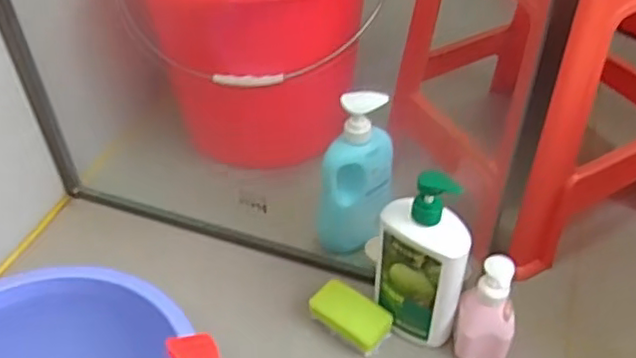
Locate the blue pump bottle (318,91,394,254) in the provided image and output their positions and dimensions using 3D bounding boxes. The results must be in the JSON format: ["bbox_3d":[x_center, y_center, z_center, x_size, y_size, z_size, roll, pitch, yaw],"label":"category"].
[{"bbox_3d":[0.052,-0.002,0.888,0.103,0.243,0.058,1,44,2],"label":"blue pump bottle"}]

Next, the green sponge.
[{"bbox_3d":[0.044,0.181,0.860,0.109,0.027,0.061,33,53,30],"label":"green sponge"}]

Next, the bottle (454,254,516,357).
[{"bbox_3d":[0.211,0.164,0.801,0.070,0.152,0.054,8,45,9],"label":"bottle"}]

